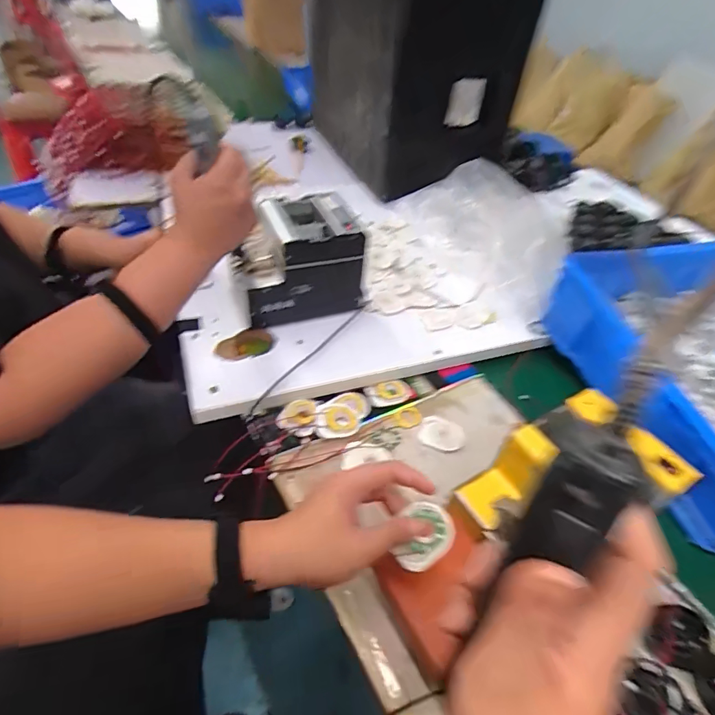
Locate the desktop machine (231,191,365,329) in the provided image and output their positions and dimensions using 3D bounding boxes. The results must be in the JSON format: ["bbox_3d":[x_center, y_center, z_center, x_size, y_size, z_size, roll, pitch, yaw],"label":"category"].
[{"bbox_3d":[-0.098,-0.150,0.690,0.176,0.145,0.132,-12,47,-19],"label":"desktop machine"}]

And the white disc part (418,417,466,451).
[{"bbox_3d":[0.116,0.105,0.607,0.060,0.007,0.050,17,45,10],"label":"white disc part"}]

